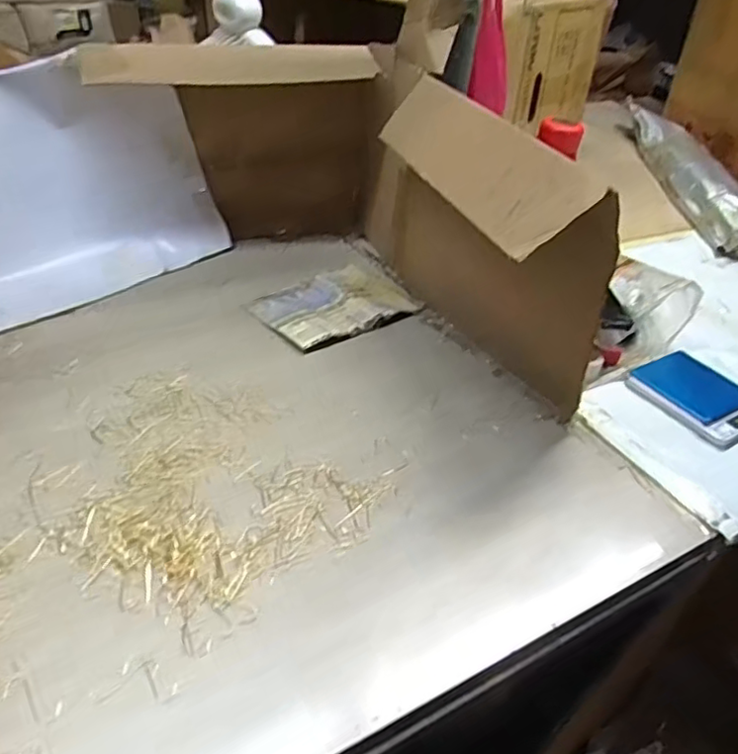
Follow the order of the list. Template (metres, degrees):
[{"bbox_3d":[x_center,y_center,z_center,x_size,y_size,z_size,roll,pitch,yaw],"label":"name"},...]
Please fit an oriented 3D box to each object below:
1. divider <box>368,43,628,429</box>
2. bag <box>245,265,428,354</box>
[{"bbox_3d":[0.093,-0.181,0.741,0.101,0.262,0.498,-6,38,-18],"label":"divider"},{"bbox_3d":[-0.044,-0.096,0.808,0.191,0.018,0.140,-22,45,-34],"label":"bag"}]

